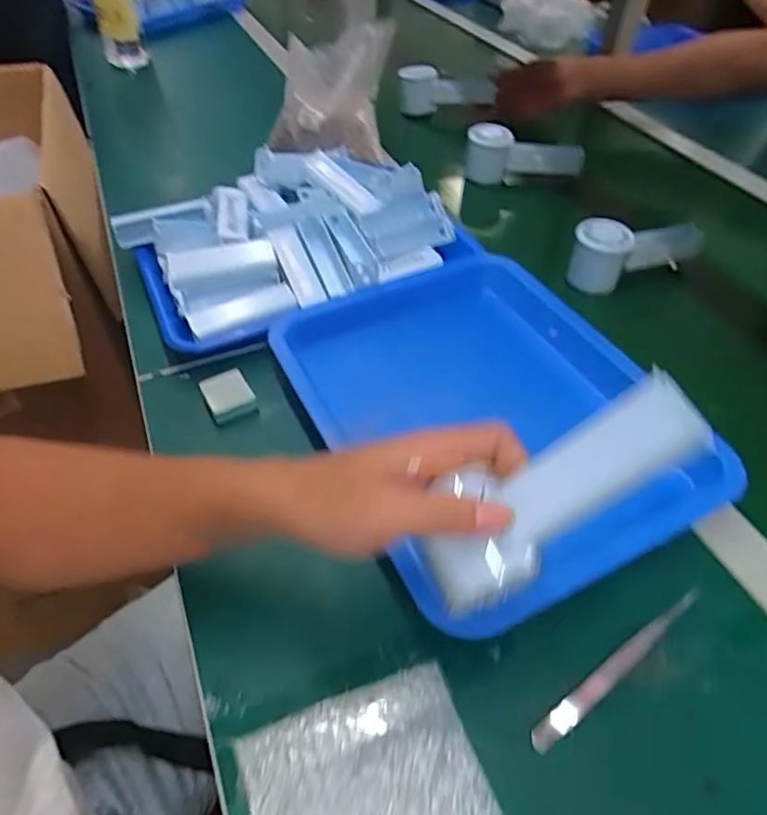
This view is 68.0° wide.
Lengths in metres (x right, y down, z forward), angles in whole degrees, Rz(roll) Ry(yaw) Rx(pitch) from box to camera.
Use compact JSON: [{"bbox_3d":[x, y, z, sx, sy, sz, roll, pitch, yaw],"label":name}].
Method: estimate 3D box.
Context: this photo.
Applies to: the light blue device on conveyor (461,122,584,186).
[{"bbox_3d":[0.184,-0.328,0.751,0.152,0.065,0.050,14,49,12],"label":"light blue device on conveyor"}]

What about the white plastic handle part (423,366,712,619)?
[{"bbox_3d":[0.075,0.038,0.268,0.037,0.143,0.051,24,29,-45],"label":"white plastic handle part"}]

